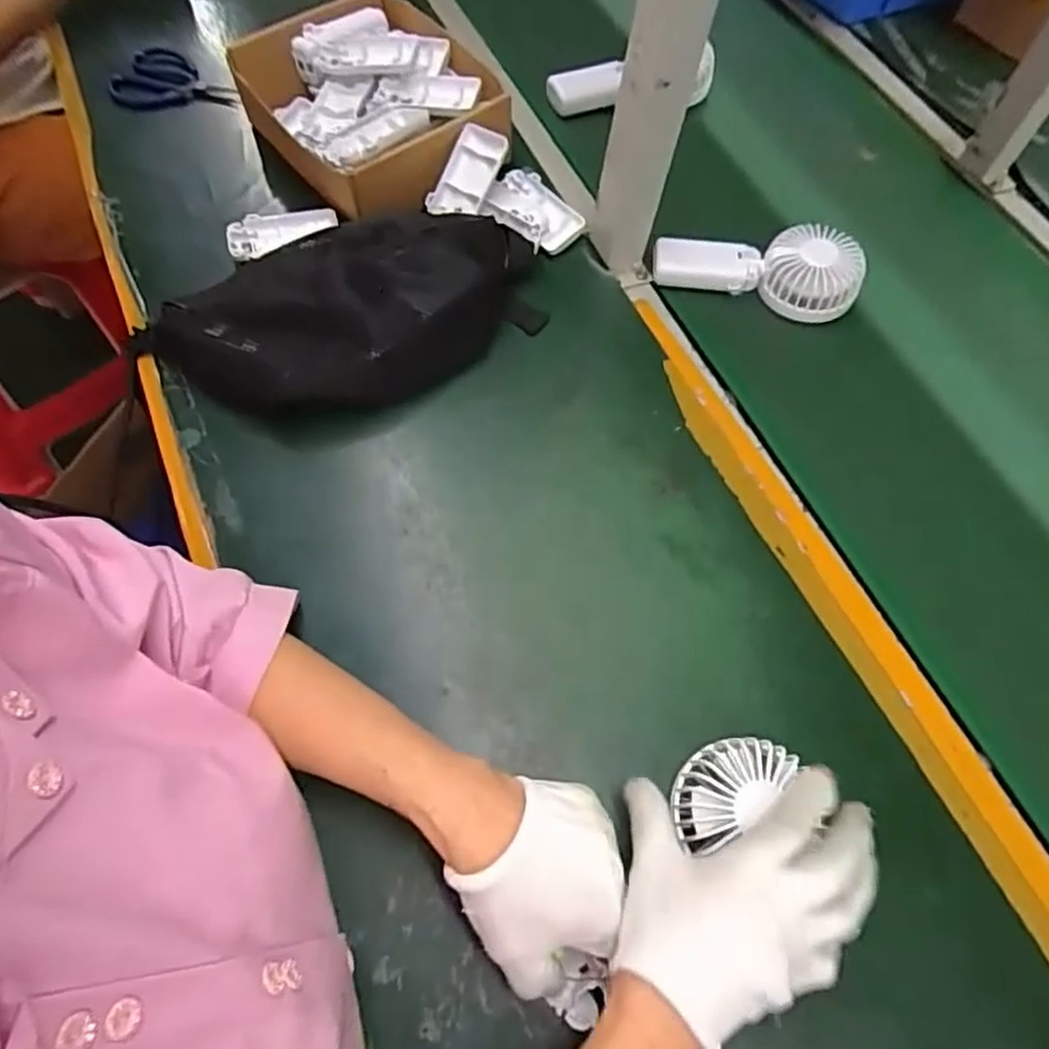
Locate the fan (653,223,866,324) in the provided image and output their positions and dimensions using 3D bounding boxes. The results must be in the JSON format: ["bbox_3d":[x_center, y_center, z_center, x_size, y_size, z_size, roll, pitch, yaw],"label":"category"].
[{"bbox_3d":[0.210,-0.237,0.641,0.177,0.048,0.070,14,62,2],"label":"fan"}]

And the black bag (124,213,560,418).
[{"bbox_3d":[-0.144,-0.166,0.555,0.325,0.078,0.140,-13,65,-11],"label":"black bag"}]

